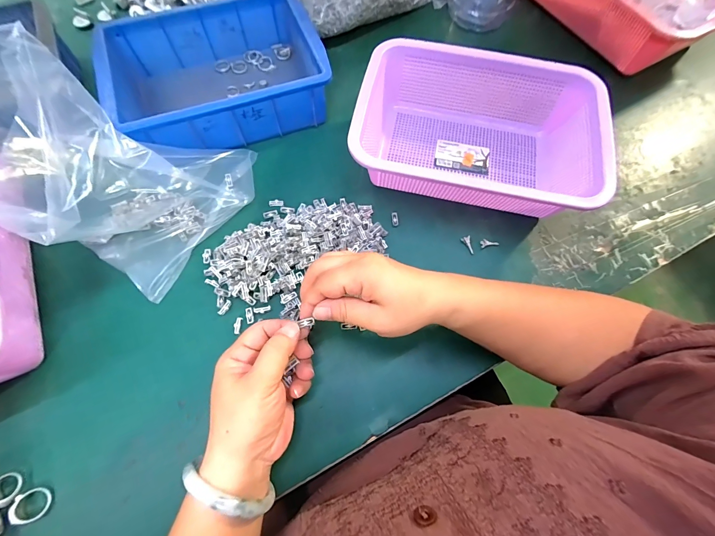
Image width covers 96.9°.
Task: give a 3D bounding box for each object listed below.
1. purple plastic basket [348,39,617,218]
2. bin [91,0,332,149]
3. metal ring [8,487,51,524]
[{"bbox_3d":[0.132,-0.156,0.369,0.258,0.075,0.194,12,69,2],"label":"purple plastic basket"},{"bbox_3d":[-0.170,-0.240,0.394,0.237,0.064,0.168,-20,71,-9],"label":"bin"},{"bbox_3d":[-0.267,0.195,0.259,0.025,0.008,0.025,15,52,-19],"label":"metal ring"}]

